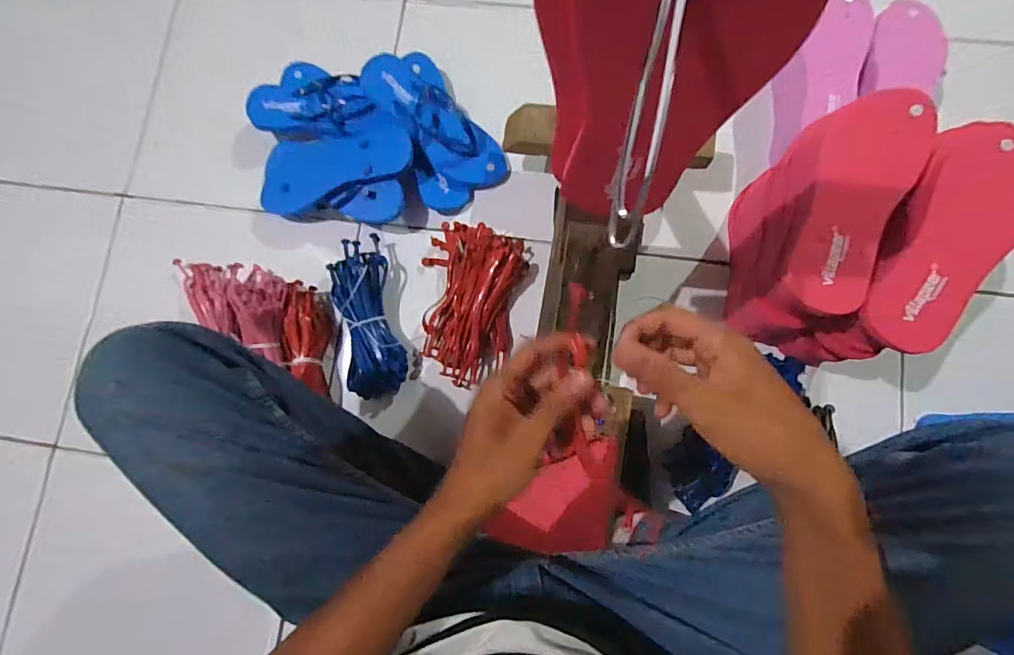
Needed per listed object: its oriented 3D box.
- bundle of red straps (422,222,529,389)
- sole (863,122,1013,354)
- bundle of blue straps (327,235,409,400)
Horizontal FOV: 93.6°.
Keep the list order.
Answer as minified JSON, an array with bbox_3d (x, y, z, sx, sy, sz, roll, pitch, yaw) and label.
[{"bbox_3d":[-0.057,-0.040,0.684,0.146,0.043,0.222,12,83,5],"label":"bundle of red straps"},{"bbox_3d":[0.435,-0.085,0.456,0.099,0.013,0.239,26,84,6],"label":"sole"},{"bbox_3d":[-0.203,-0.015,0.689,0.089,0.044,0.228,-11,82,2],"label":"bundle of blue straps"}]

